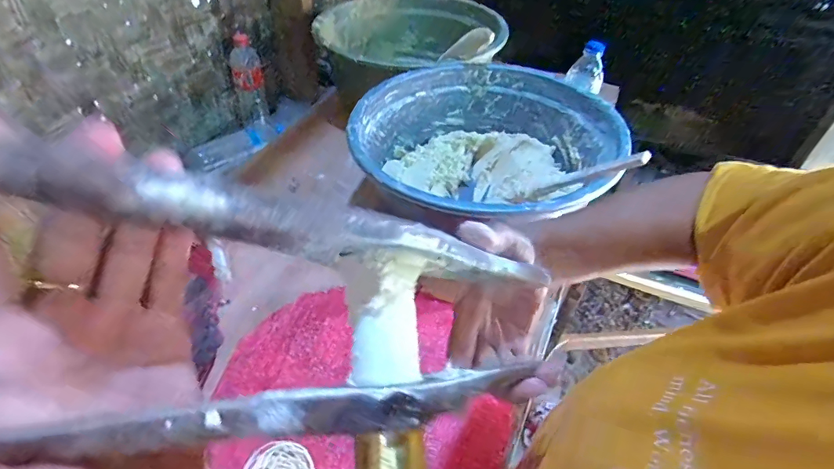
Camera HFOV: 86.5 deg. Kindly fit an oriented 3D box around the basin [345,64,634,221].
[{"bbox_3d":[0.103,-0.122,0.737,0.397,0.169,0.393,1,44,-1],"label":"basin"}]

